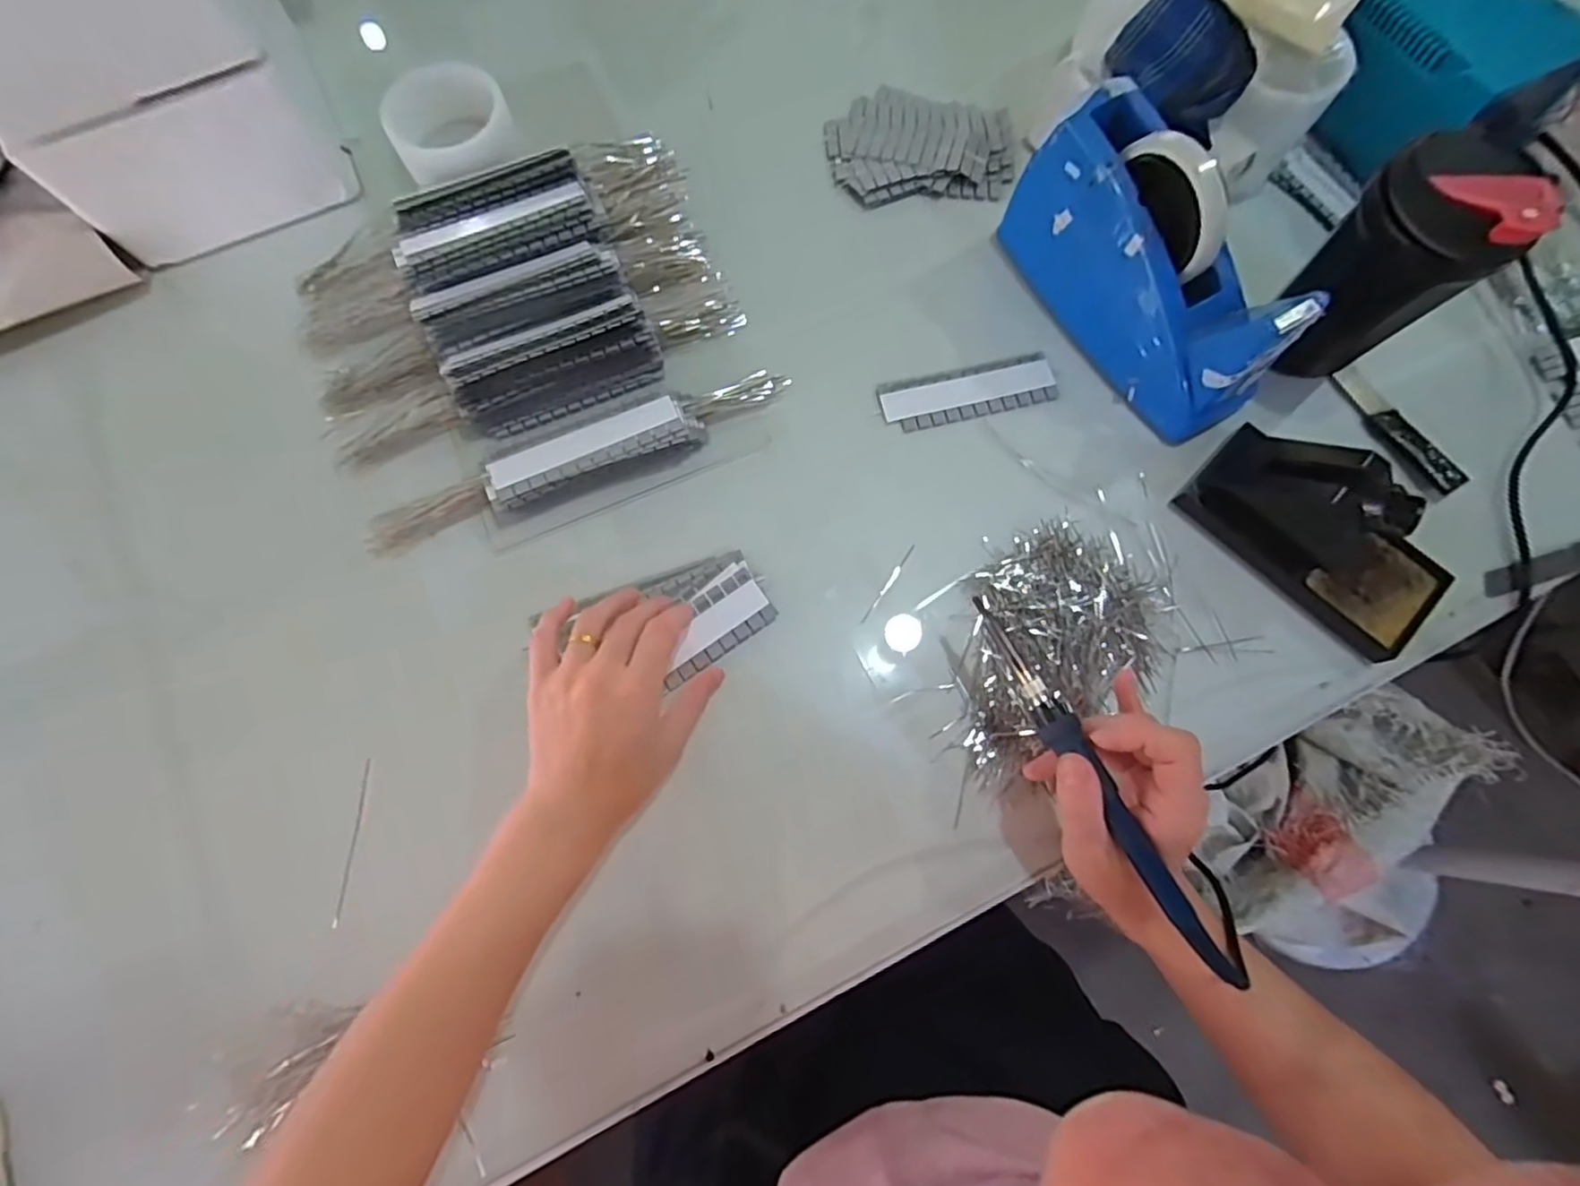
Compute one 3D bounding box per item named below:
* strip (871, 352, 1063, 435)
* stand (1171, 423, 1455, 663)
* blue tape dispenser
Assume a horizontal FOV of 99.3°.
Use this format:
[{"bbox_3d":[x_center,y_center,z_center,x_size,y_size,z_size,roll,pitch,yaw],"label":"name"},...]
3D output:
[{"bbox_3d":[0.128,-0.144,0.479,0.125,0.004,0.039,-13,75,-4],"label":"strip"},{"bbox_3d":[0.342,-0.041,0.419,0.161,0.067,0.077,43,78,10],"label":"stand"},{"bbox_3d":[0.239,-0.215,0.442,0.075,0.113,0.206,-28,77,-8],"label":"blue tape dispenser"}]

